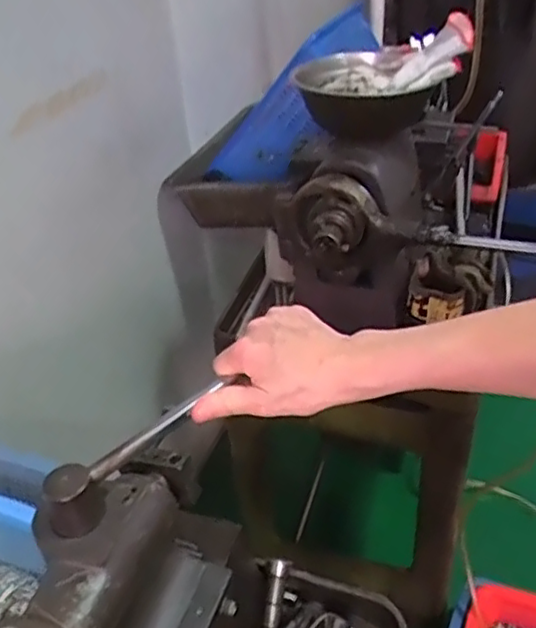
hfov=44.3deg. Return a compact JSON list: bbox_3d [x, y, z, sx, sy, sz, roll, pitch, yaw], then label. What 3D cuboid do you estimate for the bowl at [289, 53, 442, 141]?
[{"bbox_3d":[0.124,-0.280,0.839,0.150,0.081,0.150,8,40,16],"label":"bowl"}]

